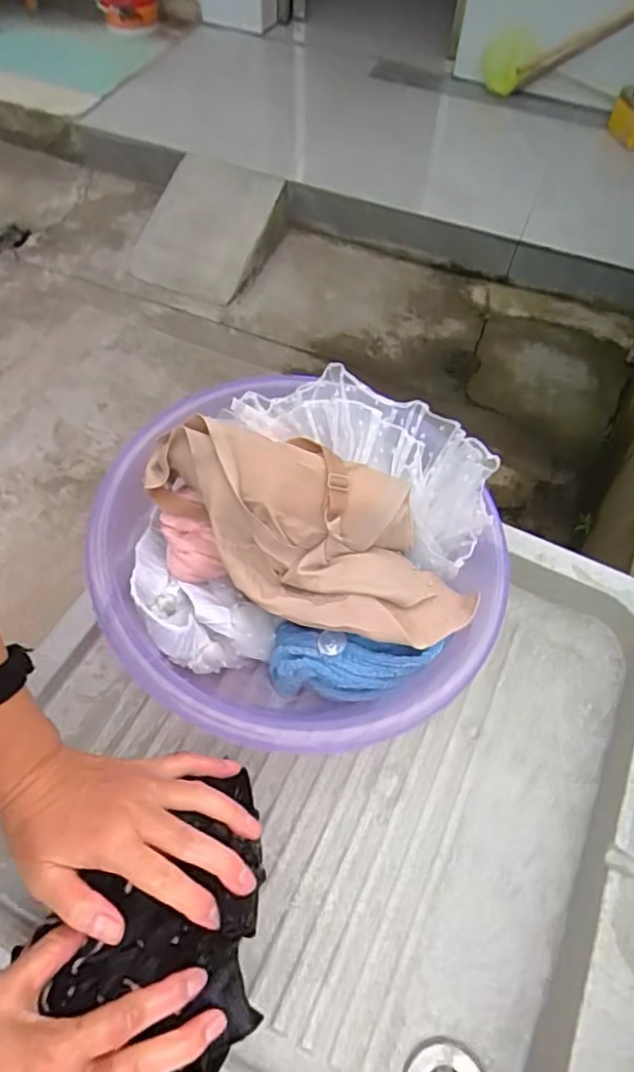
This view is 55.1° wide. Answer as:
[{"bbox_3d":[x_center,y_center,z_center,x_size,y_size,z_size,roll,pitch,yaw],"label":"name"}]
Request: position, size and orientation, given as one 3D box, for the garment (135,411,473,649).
[{"bbox_3d":[-0.003,0.000,0.461,0.264,0.080,0.117,32,60,-3],"label":"garment"}]

